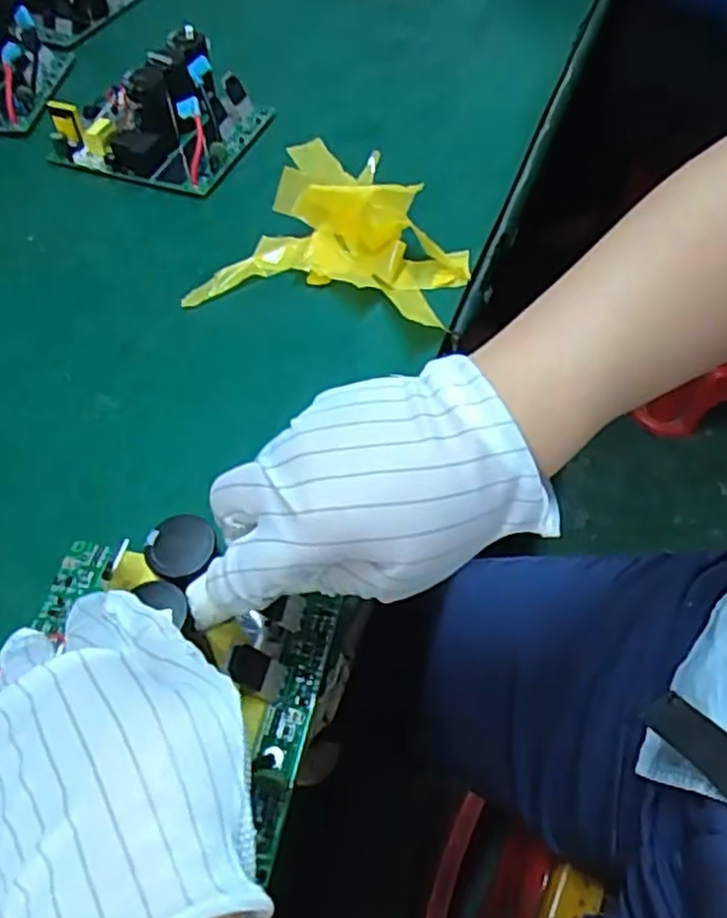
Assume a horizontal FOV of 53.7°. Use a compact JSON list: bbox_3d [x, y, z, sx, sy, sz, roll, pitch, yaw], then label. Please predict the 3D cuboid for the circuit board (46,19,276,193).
[{"bbox_3d":[-0.158,-0.266,0.538,0.135,0.056,0.109,17,57,13],"label":"circuit board"}]

